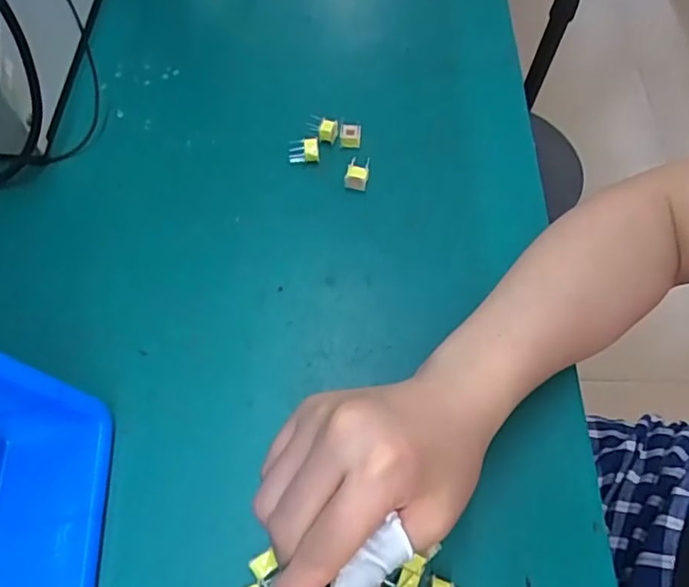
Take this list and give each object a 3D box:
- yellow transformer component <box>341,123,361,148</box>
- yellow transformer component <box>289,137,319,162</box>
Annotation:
[{"bbox_3d":[0.005,-0.126,0.447,0.016,0.016,0.012,0,62,-3],"label":"yellow transformer component"},{"bbox_3d":[-0.031,-0.113,0.436,0.023,0.015,0.017,0,62,-3],"label":"yellow transformer component"}]

